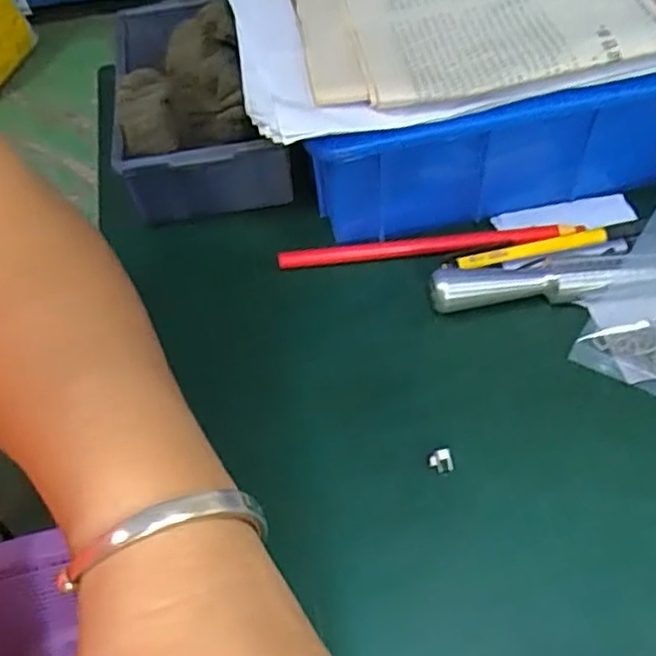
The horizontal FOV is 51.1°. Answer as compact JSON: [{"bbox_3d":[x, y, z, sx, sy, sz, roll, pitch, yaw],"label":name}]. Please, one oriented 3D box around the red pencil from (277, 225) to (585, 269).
[{"bbox_3d":[0.054,-0.046,0.377,0.161,0.008,0.011,-5,57,1],"label":"red pencil"}]

